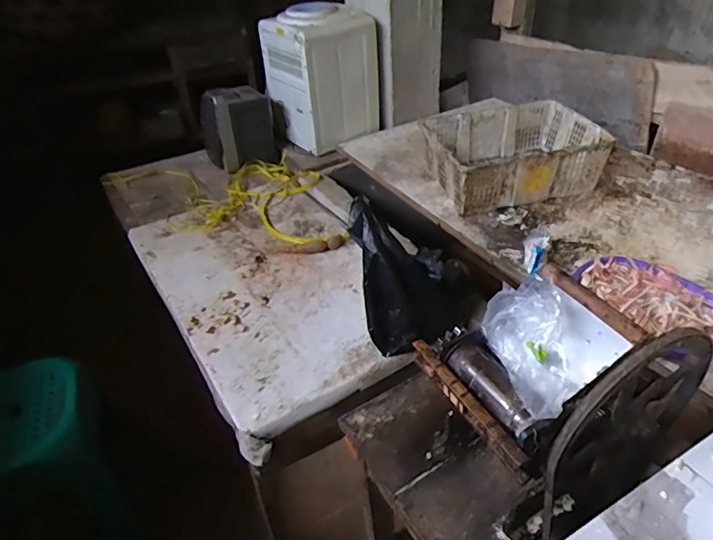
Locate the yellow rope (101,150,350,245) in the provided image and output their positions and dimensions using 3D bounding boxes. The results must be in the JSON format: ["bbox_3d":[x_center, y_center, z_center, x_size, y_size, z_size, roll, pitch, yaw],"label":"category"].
[{"bbox_3d":[-0.428,-0.264,1.656,0.897,0.049,0.461,5,39,13],"label":"yellow rope"}]

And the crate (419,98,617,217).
[{"bbox_3d":[0.464,-0.354,1.516,0.469,0.164,0.358,-12,39,-9],"label":"crate"}]

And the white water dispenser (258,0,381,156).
[{"bbox_3d":[-0.117,-0.691,1.793,0.332,0.438,0.296,-22,41,-21],"label":"white water dispenser"}]

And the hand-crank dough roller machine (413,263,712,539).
[{"bbox_3d":[0.283,0.181,0.714,0.308,0.357,0.224,-15,39,-13],"label":"hand-crank dough roller machine"}]

